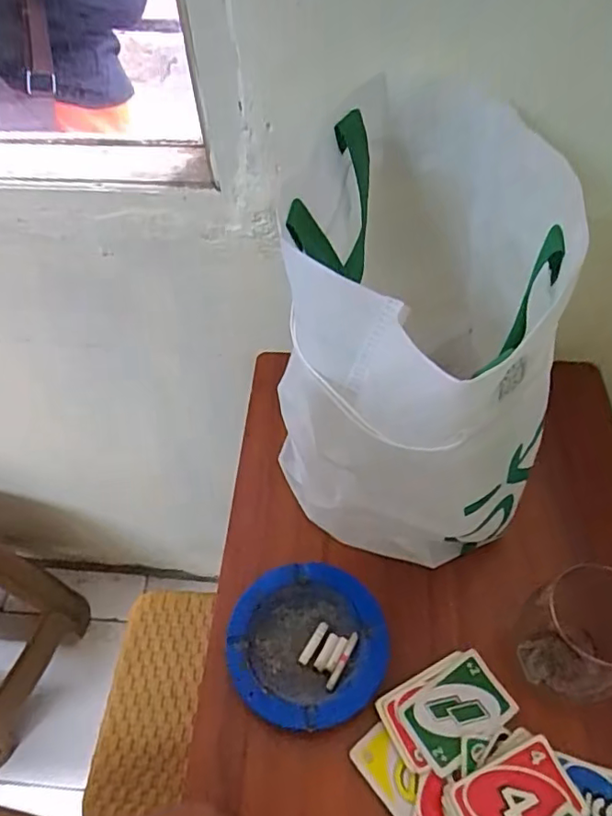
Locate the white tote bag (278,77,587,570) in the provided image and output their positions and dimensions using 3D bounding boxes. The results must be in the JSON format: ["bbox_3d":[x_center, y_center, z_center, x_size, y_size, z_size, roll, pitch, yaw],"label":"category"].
[{"bbox_3d":[0.079,-0.044,0.484,0.184,0.295,0.303,0,53,4],"label":"white tote bag"}]

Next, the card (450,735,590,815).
[{"bbox_3d":[0.152,0.281,0.415,0.084,0.005,0.055,-22,54,-9],"label":"card"}]

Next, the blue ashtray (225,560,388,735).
[{"bbox_3d":[0.002,0.197,0.485,0.128,0.028,0.124,-2,53,2],"label":"blue ashtray"}]

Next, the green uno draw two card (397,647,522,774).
[{"bbox_3d":[0.120,0.237,0.456,0.085,0.004,0.055,-26,62,-21],"label":"green uno draw two card"}]

